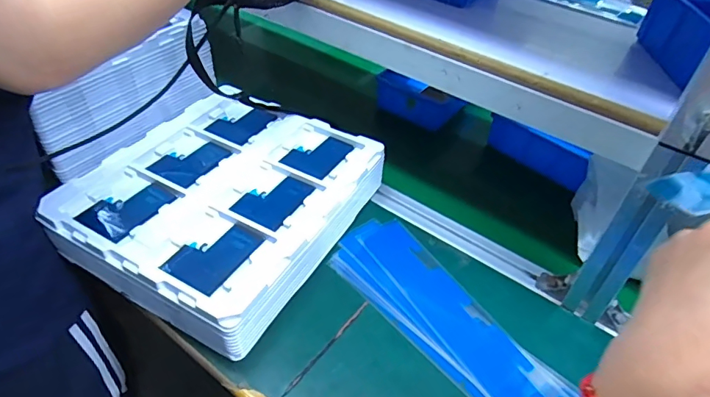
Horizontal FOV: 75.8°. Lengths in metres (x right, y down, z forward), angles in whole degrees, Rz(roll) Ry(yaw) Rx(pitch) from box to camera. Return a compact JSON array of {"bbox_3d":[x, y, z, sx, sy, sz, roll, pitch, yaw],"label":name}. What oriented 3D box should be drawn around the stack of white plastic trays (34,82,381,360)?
[{"bbox_3d":[-0.160,-0.006,0.578,0.293,0.066,0.325,23,45,18],"label":"stack of white plastic trays"}]

